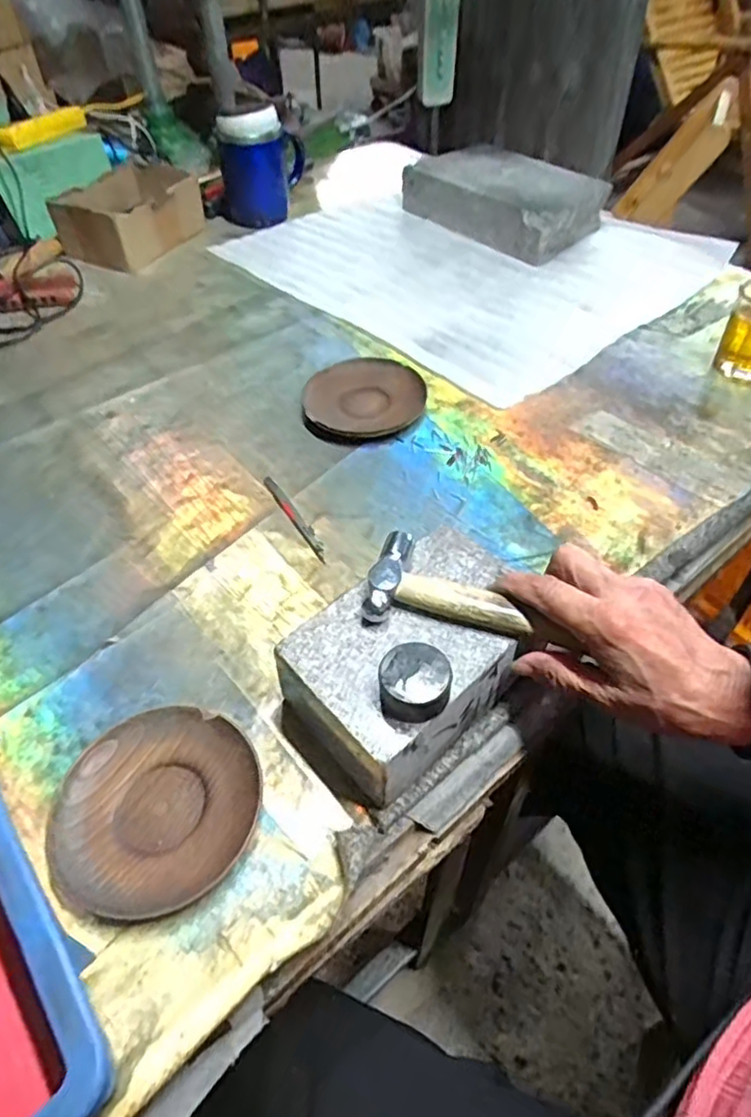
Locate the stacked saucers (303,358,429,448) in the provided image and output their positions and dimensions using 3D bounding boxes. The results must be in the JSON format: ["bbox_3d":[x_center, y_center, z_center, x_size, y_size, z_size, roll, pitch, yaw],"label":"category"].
[{"bbox_3d":[-0.010,-0.151,0.610,0.109,0.016,0.109,0,49,0],"label":"stacked saucers"}]

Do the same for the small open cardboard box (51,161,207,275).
[{"bbox_3d":[-0.328,-0.452,0.850,0.135,0.070,0.159,15,51,13],"label":"small open cardboard box"}]

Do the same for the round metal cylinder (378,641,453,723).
[{"bbox_3d":[0.021,0.066,0.345,0.037,0.021,0.037,0,48,0],"label":"round metal cylinder"}]

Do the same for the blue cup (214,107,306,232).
[{"bbox_3d":[-0.157,-0.534,0.878,0.119,0.122,0.104,-6,49,-5],"label":"blue cup"}]

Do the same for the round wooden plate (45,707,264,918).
[{"bbox_3d":[-0.125,0.142,0.373,0.108,0.017,0.112,0,49,0],"label":"round wooden plate"}]

